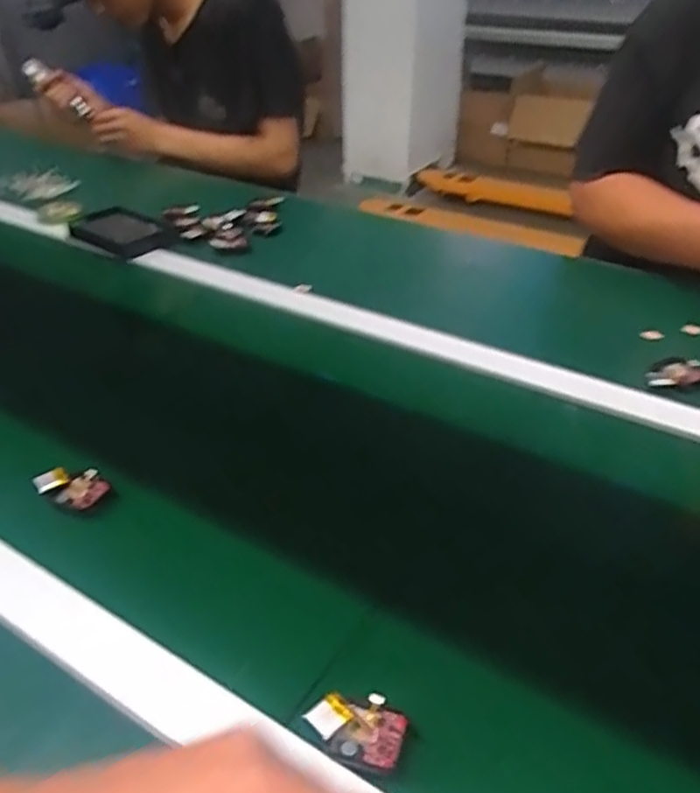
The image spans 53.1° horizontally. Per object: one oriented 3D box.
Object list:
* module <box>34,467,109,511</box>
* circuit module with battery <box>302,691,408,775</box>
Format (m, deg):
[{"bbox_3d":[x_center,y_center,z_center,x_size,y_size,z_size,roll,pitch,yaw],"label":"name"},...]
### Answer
[{"bbox_3d":[-0.213,0.072,0.543,0.045,0.021,0.045,-27,41,-33],"label":"module"},{"bbox_3d":[0.003,0.180,0.381,0.050,0.014,0.038,12,36,19],"label":"circuit module with battery"}]

